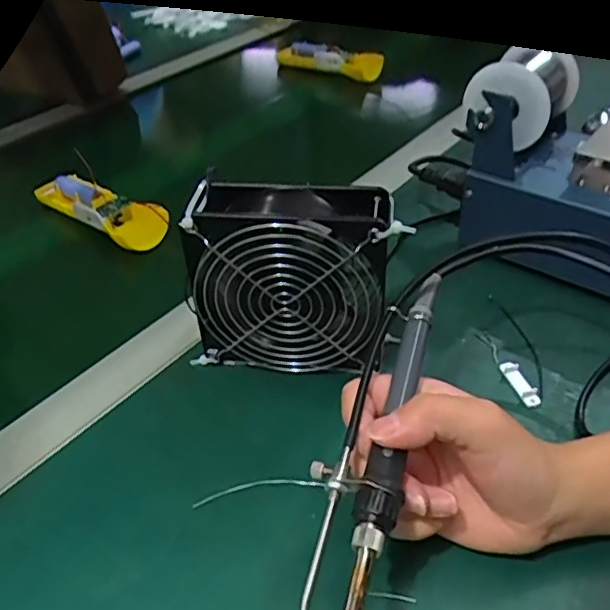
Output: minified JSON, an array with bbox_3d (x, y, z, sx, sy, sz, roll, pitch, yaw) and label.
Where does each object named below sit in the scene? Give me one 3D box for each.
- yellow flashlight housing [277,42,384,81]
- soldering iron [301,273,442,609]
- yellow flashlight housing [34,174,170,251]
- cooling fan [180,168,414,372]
[{"bbox_3d":[0.030,-0.340,0.848,0.176,0.037,0.021,27,48,29],"label":"yellow flashlight housing"},{"bbox_3d":[0.031,0.066,0.289,0.038,0.021,0.203,11,50,14],"label":"soldering iron"},{"bbox_3d":[-0.189,-0.091,0.568,0.166,0.018,0.045,23,47,29],"label":"yellow flashlight housing"},{"bbox_3d":[-0.008,-0.014,0.392,0.122,0.120,0.046,3,40,8],"label":"cooling fan"}]

